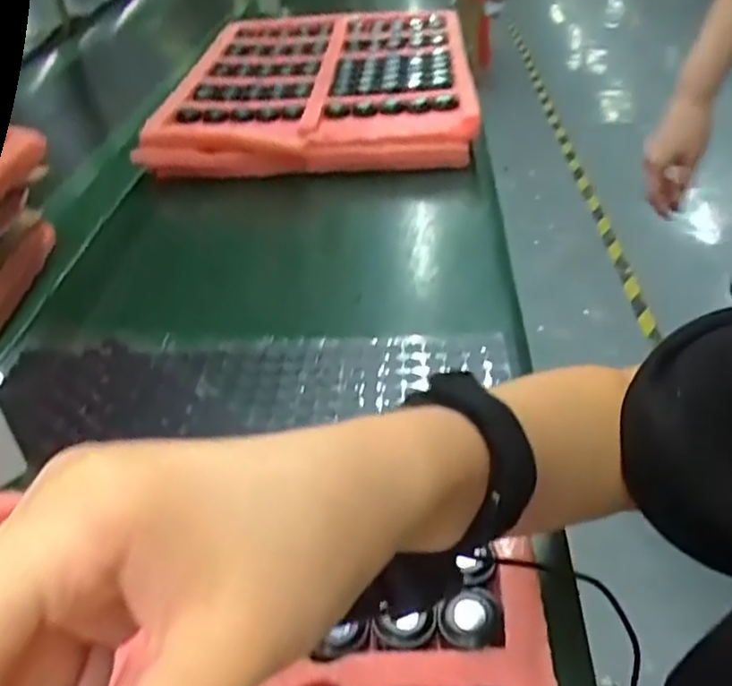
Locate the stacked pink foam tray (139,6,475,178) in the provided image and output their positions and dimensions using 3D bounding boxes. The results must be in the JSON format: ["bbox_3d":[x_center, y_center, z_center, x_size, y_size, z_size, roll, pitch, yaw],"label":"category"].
[{"bbox_3d":[-0.056,-0.367,0.962,0.387,0.073,0.542,-1,36,4],"label":"stacked pink foam tray"}]

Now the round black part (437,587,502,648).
[{"bbox_3d":[0.047,0.124,0.306,0.027,0.009,0.023,0,37,4],"label":"round black part"}]

